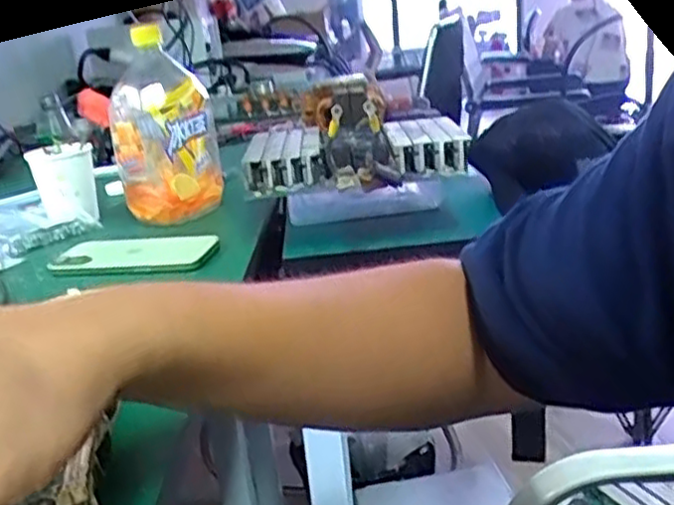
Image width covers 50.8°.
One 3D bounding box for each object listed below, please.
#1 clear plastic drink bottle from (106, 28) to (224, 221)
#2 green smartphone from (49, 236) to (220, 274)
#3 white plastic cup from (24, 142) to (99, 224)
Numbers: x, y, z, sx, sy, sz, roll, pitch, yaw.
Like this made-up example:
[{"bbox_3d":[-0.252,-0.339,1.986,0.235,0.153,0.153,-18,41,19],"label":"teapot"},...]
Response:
[{"bbox_3d":[-0.180,-0.134,0.742,0.100,0.183,0.108,-9,19,-9],"label":"clear plastic drink bottle"},{"bbox_3d":[-0.181,0.003,0.643,0.144,0.014,0.066,-2,19,10],"label":"green smartphone"},{"bbox_3d":[-0.295,-0.076,0.773,0.065,0.084,0.062,-14,21,-24],"label":"white plastic cup"}]

